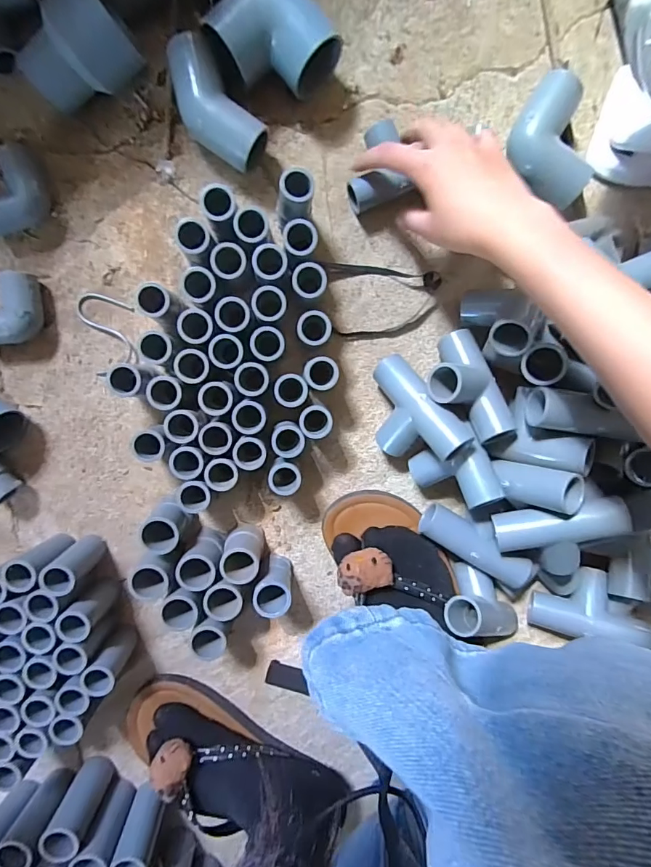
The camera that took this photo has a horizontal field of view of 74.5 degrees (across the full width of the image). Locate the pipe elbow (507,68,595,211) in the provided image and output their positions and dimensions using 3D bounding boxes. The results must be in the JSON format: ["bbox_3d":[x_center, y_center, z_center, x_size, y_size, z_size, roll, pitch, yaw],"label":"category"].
[{"bbox_3d":[0.196,-0.259,0.384,0.058,0.041,0.105,-7,98,-4],"label":"pipe elbow"}]

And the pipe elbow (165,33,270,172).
[{"bbox_3d":[-0.093,-0.270,0.358,0.053,0.038,0.108,-37,99,1],"label":"pipe elbow"}]

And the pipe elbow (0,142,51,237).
[{"bbox_3d":[-0.255,-0.200,0.357,0.043,0.031,0.074,17,96,-6],"label":"pipe elbow"}]

